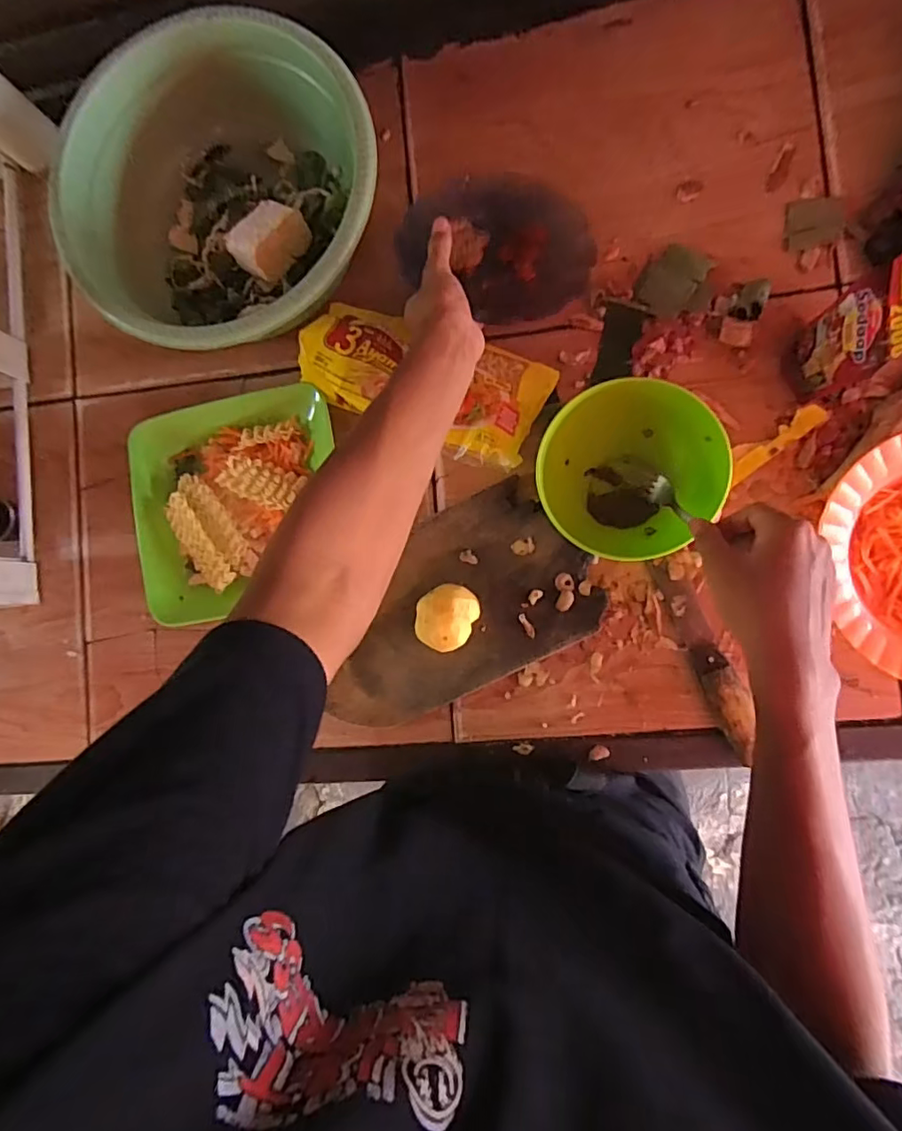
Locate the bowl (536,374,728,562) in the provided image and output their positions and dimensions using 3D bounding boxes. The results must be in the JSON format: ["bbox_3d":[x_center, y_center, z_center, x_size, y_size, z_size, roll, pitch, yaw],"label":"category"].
[{"bbox_3d":[0.156,-0.087,0.500,0.149,0.069,0.156,0,89,8],"label":"bowl"}]

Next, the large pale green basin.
[{"bbox_3d":[-0.210,-0.342,0.553,0.295,0.118,0.271,0,89,8],"label":"large pale green basin"}]

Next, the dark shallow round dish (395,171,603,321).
[{"bbox_3d":[0.044,-0.314,0.551,0.180,0.048,0.158,-26,82,6],"label":"dark shallow round dish"}]

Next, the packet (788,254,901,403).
[{"bbox_3d":[0.332,-0.188,0.471,0.015,0.117,0.080,5,78,-16],"label":"packet"}]

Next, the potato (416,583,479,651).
[{"bbox_3d":[-0.005,0.047,0.526,0.057,0.044,0.062,0,89,8],"label":"potato"}]

